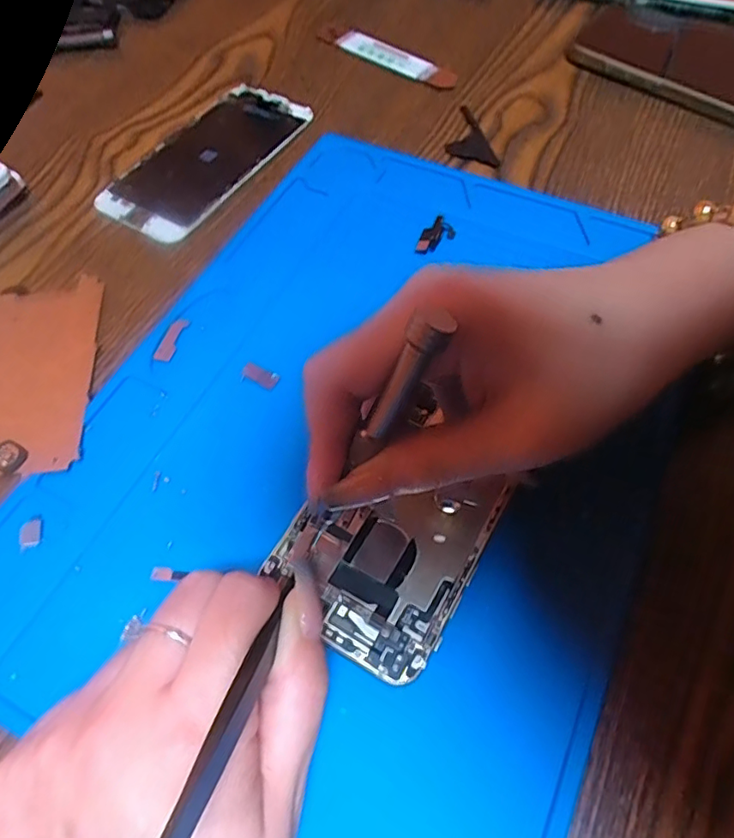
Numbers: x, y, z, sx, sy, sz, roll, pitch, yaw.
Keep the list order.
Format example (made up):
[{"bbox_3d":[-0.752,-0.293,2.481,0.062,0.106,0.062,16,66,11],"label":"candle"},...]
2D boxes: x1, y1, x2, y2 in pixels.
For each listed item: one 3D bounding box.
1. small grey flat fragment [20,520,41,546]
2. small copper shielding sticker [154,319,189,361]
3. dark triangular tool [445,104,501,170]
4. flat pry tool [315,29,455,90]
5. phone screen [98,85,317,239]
[{"bbox_3d":[-0.130,0.044,0.214,0.007,0.004,0.010,-9,62,-10],"label":"small grey flat fragment"},{"bbox_3d":[-0.092,-0.038,0.260,0.009,0.004,0.025,10,61,8],"label":"small copper shielding sticker"},{"bbox_3d":[0.057,-0.170,0.329,0.025,0.004,0.060,-13,61,-5],"label":"dark triangular tool"},{"bbox_3d":[0.014,-0.247,0.376,0.110,0.006,0.017,35,67,20],"label":"flat pry tool"},{"bbox_3d":[-0.094,-0.156,0.328,0.062,0.004,0.134,27,65,16],"label":"phone screen"}]

